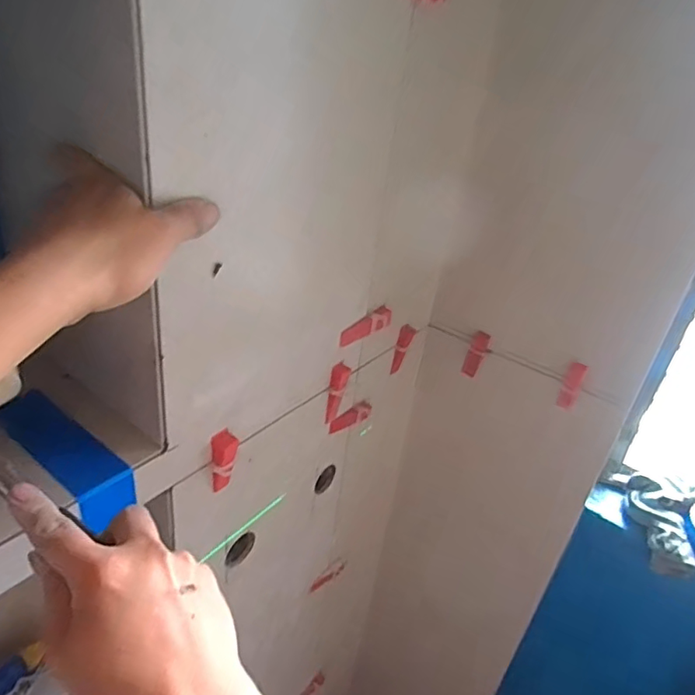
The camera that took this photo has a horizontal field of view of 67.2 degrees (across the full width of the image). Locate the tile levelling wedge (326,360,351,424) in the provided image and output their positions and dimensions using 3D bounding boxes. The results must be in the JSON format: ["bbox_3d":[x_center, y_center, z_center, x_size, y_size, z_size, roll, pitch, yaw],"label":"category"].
[{"bbox_3d":[-0.011,0.056,0.622,0.014,0.081,0.023,23,33,24],"label":"tile levelling wedge"}]

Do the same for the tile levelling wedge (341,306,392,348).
[{"bbox_3d":[0.022,-0.025,0.612,0.080,0.022,0.019,-30,45,-26],"label":"tile levelling wedge"}]

